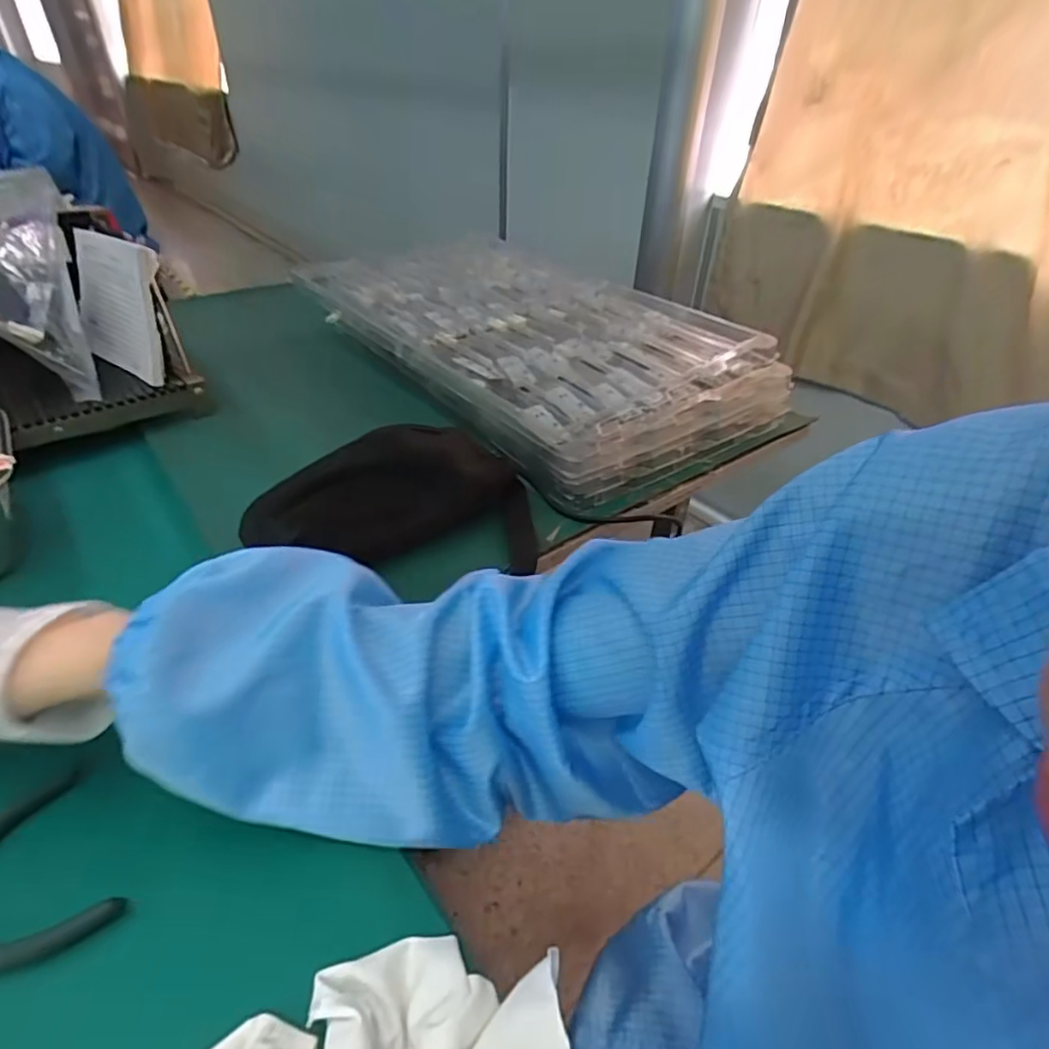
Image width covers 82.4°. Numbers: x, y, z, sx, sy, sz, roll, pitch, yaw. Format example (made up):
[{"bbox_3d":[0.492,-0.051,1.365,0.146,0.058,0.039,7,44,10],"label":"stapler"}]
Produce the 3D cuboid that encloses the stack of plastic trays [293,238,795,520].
[{"bbox_3d":[-0.001,-0.218,0.737,0.336,0.100,0.552,-27,47,-33],"label":"stack of plastic trays"}]

